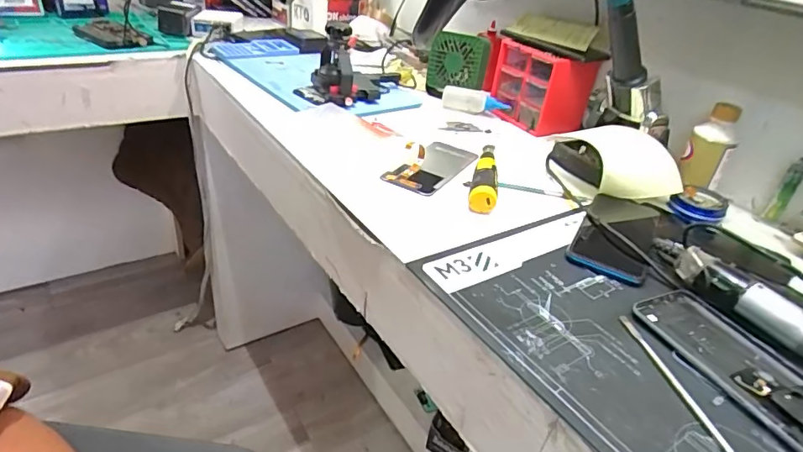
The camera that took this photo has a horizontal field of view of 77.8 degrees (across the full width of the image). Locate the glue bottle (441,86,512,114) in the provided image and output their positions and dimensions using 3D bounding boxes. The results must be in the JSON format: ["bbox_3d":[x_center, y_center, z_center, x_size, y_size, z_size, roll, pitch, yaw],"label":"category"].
[{"bbox_3d":[0.121,-0.206,0.831,0.110,0.037,0.029,16,33,13],"label":"glue bottle"}]

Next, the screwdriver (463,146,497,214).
[{"bbox_3d":[0.100,-0.065,0.616,0.033,0.029,0.156,10,32,4],"label":"screwdriver"}]

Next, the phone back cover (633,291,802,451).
[{"bbox_3d":[0.268,0.110,0.396,0.071,0.006,0.163,-9,36,-24],"label":"phone back cover"}]

